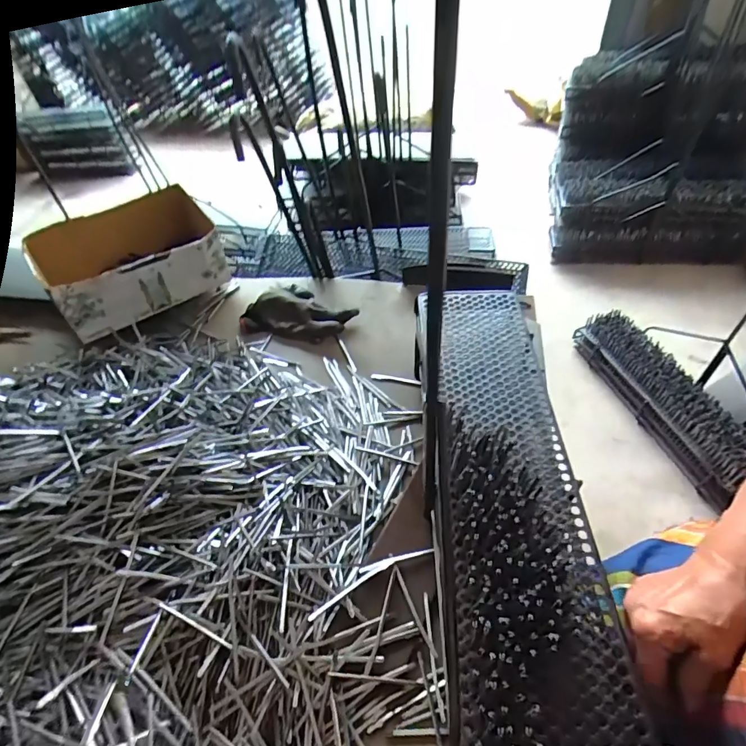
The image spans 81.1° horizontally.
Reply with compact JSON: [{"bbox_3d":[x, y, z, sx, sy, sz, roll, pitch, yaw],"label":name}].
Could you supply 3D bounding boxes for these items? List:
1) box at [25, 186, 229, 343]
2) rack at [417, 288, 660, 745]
[{"bbox_3d":[-0.416,-0.197,0.763,0.268,0.138,0.183,-35,54,-22],"label":"box"},{"bbox_3d":[0.134,0.116,0.435,0.153,0.061,0.583,-1,49,4],"label":"rack"}]

